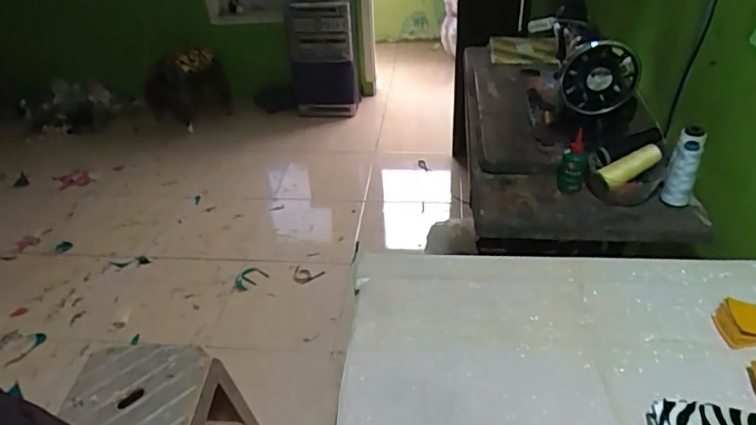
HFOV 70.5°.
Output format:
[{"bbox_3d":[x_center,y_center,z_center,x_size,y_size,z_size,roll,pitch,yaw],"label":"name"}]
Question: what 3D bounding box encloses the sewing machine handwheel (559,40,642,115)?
[{"bbox_3d":[0.396,-0.240,0.960,0.129,0.133,0.038,7,38,13],"label":"sewing machine handwheel"}]

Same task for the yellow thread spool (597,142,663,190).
[{"bbox_3d":[0.435,-0.079,0.915,0.110,0.031,0.034,-29,39,1],"label":"yellow thread spool"}]

